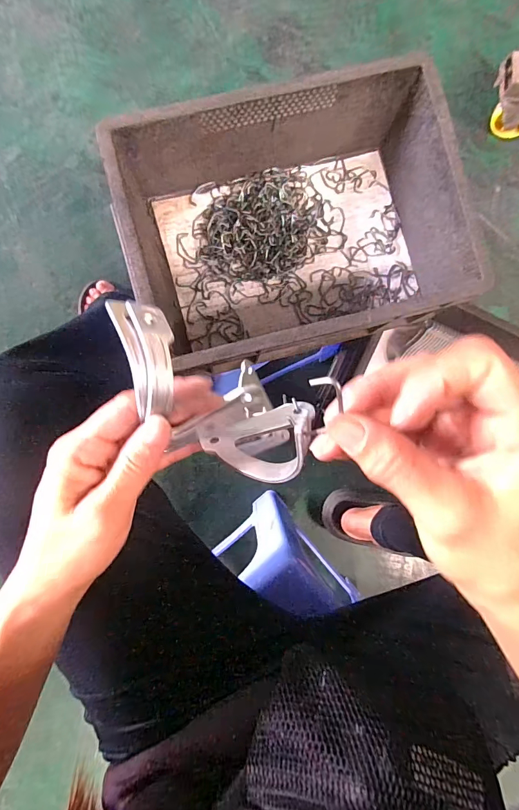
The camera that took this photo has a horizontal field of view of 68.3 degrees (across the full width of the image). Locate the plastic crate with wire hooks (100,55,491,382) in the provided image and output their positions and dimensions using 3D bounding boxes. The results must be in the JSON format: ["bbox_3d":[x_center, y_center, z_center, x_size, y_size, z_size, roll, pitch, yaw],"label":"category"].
[{"bbox_3d":[0.033,-0.186,0.421,0.327,0.121,0.242,-15,89,-4],"label":"plastic crate with wire hooks"}]

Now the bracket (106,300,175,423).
[{"bbox_3d":[-0.054,-0.024,0.186,0.024,0.013,0.056,-13,90,-5],"label":"bracket"}]

